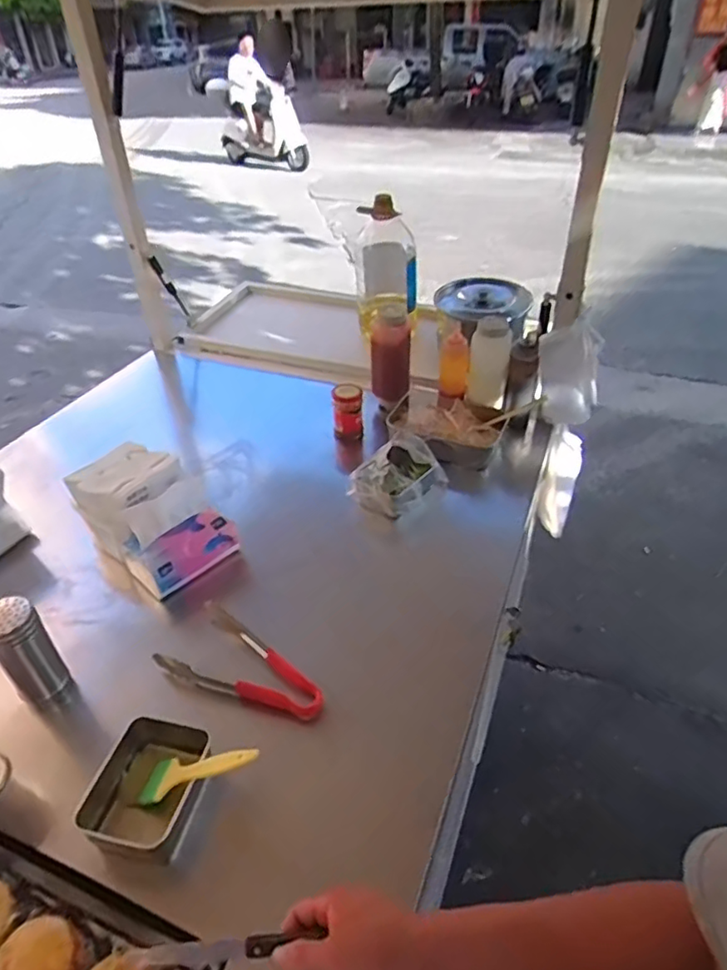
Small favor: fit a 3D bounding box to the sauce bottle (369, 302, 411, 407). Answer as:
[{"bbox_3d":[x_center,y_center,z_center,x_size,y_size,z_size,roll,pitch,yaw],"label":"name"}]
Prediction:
[{"bbox_3d":[0.056,-0.273,1.246,0.079,0.191,0.095,-2,37,0],"label":"sauce bottle"}]

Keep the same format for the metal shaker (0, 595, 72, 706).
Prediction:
[{"bbox_3d":[-0.431,0.206,0.753,0.061,0.142,0.056,-26,44,-28],"label":"metal shaker"}]

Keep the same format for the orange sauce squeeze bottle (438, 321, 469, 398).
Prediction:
[{"bbox_3d":[0.184,-0.259,1.213,0.055,0.148,0.068,1,38,4],"label":"orange sauce squeeze bottle"}]

